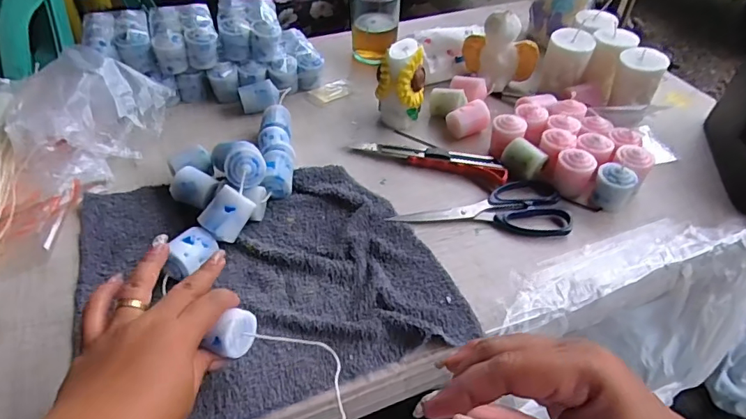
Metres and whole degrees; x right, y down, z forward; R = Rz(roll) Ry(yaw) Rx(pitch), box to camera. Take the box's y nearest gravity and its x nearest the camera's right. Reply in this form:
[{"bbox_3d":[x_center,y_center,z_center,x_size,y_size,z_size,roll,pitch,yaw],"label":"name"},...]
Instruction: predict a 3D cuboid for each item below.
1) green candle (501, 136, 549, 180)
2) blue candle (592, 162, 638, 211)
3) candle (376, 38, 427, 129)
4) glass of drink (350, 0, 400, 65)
[{"bbox_3d":[0.165,-0.053,0.549,0.044,0.036,0.030,32,52,28],"label":"green candle"},{"bbox_3d":[0.249,-0.023,0.516,0.032,0.046,0.032,-14,46,-15],"label":"blue candle"},{"bbox_3d":[0.038,-0.152,0.611,0.052,0.098,0.056,25,49,22],"label":"candle"},{"bbox_3d":[0.002,-0.279,0.741,0.071,0.100,0.069,3,44,2],"label":"glass of drink"}]

